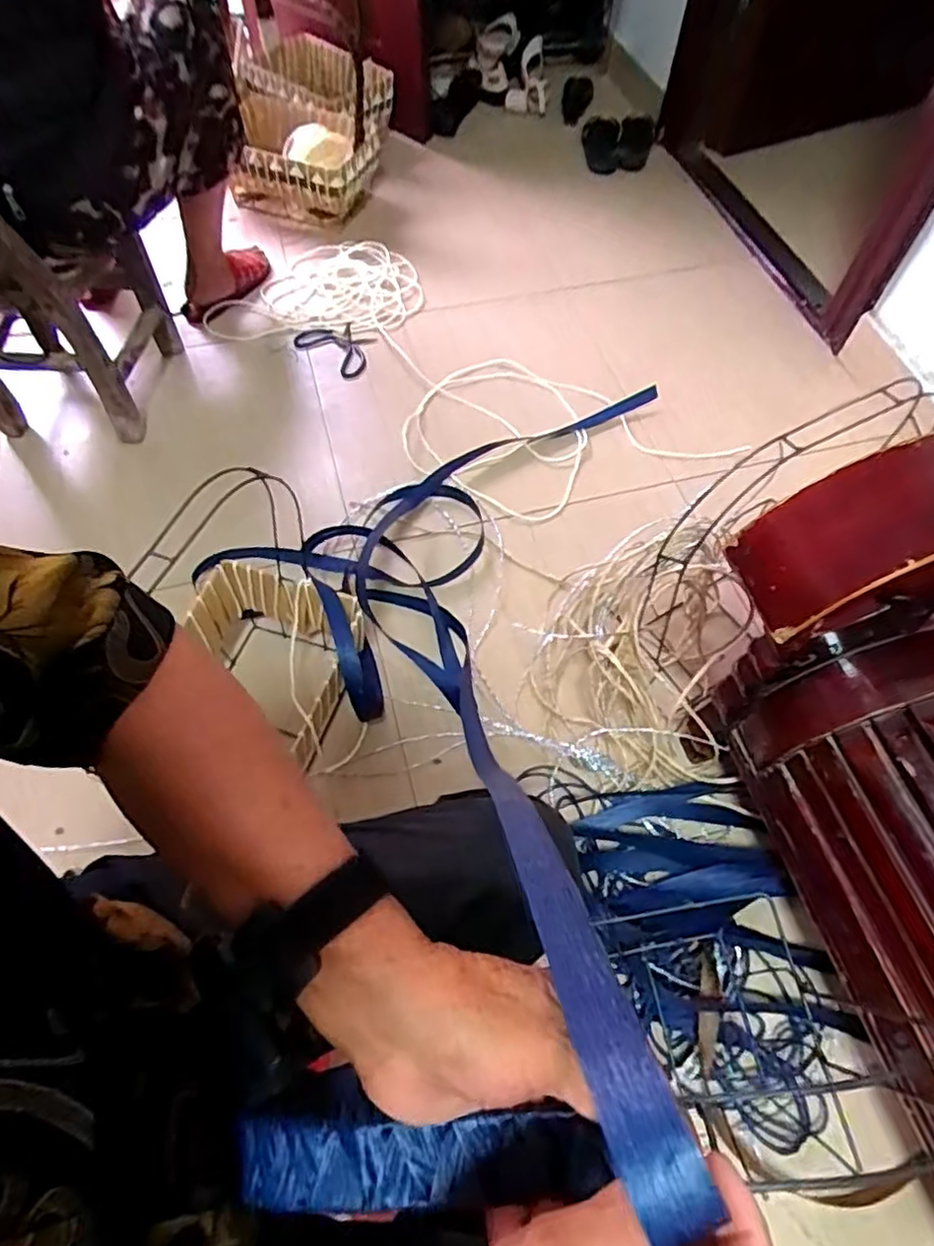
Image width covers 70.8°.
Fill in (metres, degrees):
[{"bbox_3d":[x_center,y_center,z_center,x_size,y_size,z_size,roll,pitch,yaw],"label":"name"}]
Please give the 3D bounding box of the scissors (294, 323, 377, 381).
[{"bbox_3d":[-0.270,-0.595,1.407,0.184,0.019,0.116,36,66,17],"label":"scissors"}]

